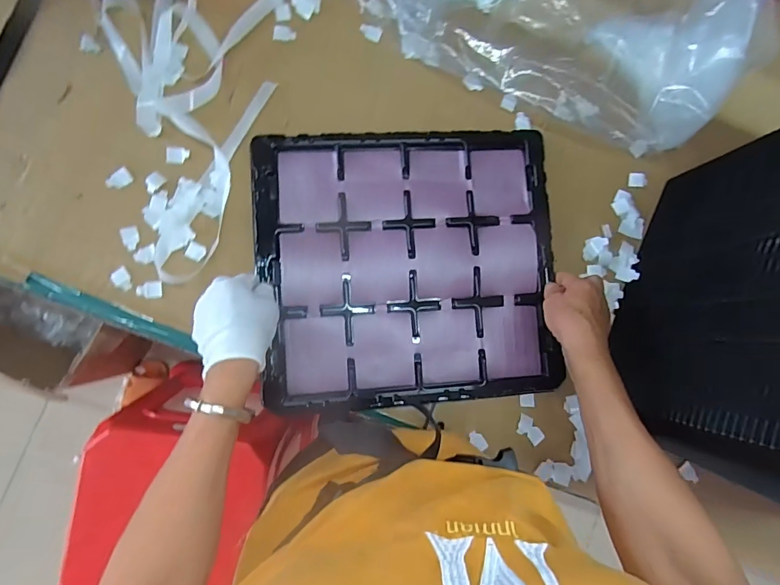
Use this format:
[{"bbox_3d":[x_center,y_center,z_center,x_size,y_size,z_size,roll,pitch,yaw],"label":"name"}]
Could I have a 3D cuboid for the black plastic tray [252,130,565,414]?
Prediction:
[{"bbox_3d":[0.024,-0.032,0.523,0.351,0.015,0.321,-3,89,-6],"label":"black plastic tray"}]

